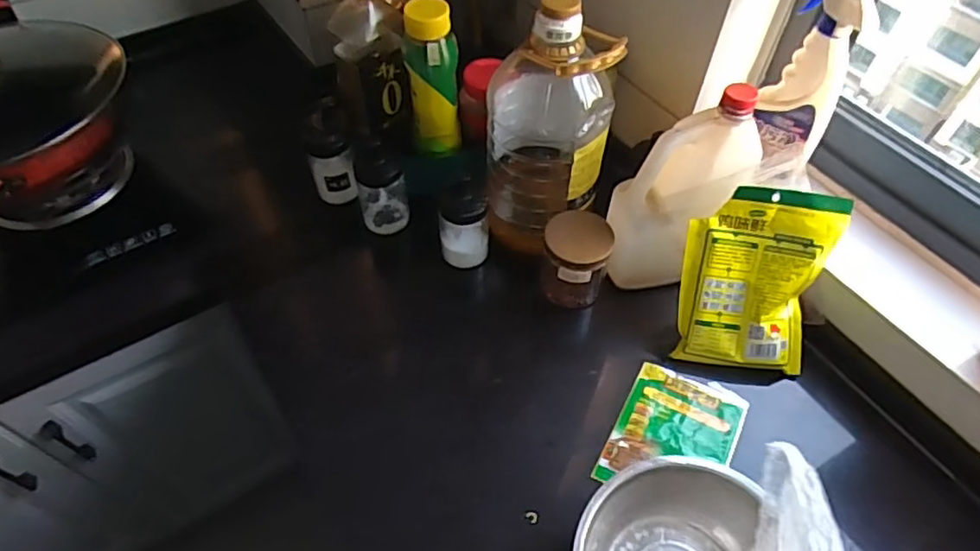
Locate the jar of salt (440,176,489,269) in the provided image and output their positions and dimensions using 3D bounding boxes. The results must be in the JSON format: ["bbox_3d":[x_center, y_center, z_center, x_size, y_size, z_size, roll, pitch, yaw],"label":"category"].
[{"bbox_3d":[-0.035,-0.077,0.780,0.068,0.133,0.064,1,54,-1],"label":"jar of salt"}]

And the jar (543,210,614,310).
[{"bbox_3d":[0.106,-0.016,0.757,0.078,0.098,0.084,1,54,-1],"label":"jar"}]

